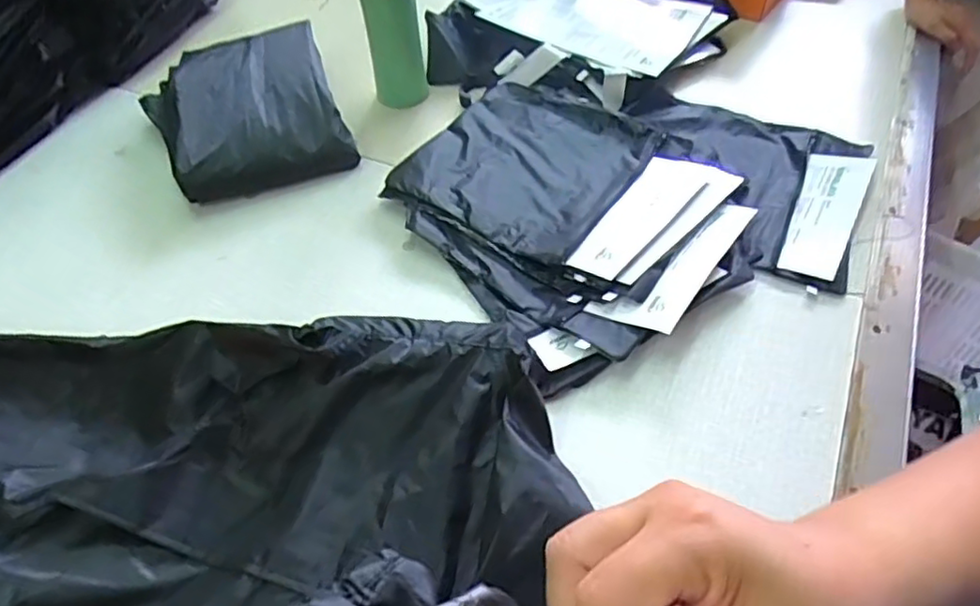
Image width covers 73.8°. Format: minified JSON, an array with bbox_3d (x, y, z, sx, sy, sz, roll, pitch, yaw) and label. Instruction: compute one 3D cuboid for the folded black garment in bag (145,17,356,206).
[{"bbox_3d":[-0.316,-0.246,0.836,0.230,0.069,0.247,-20,51,-11],"label":"folded black garment in bag"}]

